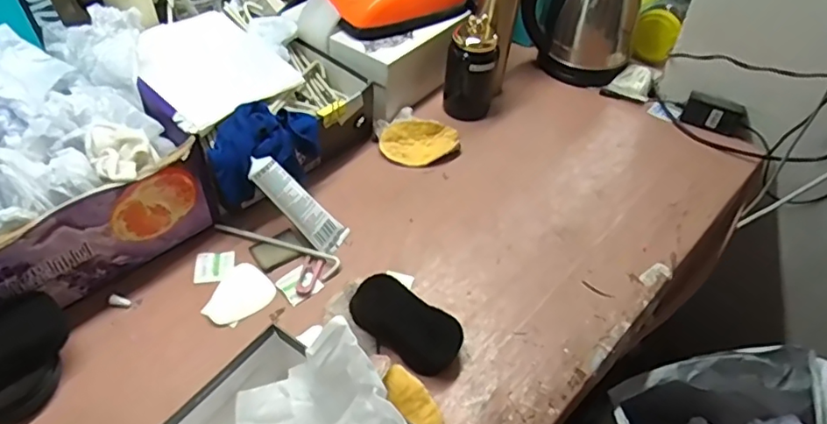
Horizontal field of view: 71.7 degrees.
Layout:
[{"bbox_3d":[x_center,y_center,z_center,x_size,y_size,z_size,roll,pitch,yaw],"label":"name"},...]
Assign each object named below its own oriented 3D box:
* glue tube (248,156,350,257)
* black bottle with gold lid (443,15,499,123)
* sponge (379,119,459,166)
[{"bbox_3d":[-0.143,-0.009,0.713,0.146,0.022,0.048,47,49,-16],"label":"glue tube"},{"bbox_3d":[0.092,-0.228,0.899,0.079,0.152,0.072,8,47,3],"label":"black bottle with gold lid"},{"bbox_3d":[0.011,-0.105,0.861,0.116,0.035,0.065,-3,47,-7],"label":"sponge"}]

